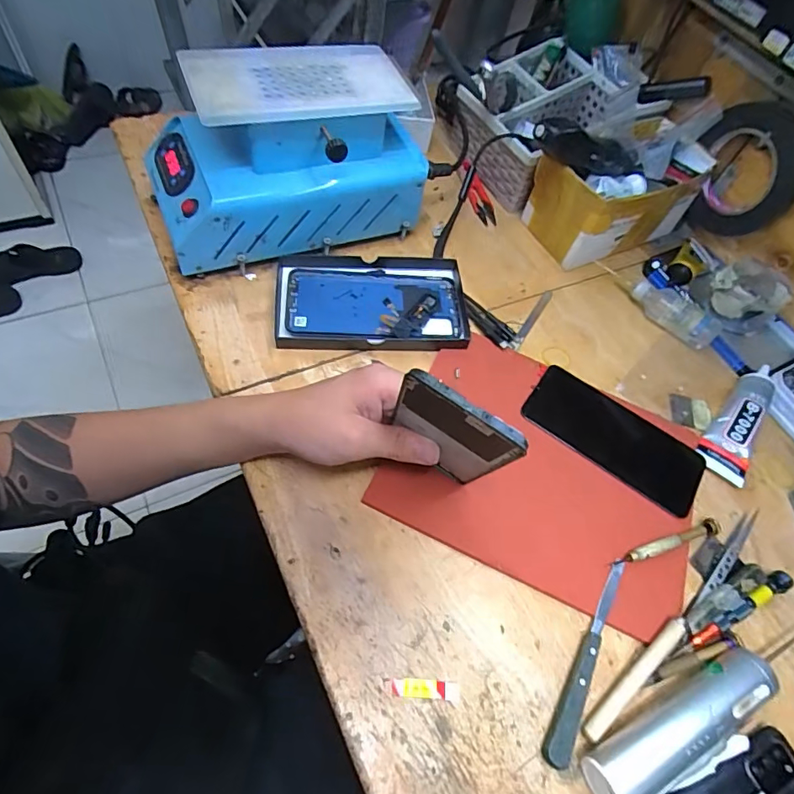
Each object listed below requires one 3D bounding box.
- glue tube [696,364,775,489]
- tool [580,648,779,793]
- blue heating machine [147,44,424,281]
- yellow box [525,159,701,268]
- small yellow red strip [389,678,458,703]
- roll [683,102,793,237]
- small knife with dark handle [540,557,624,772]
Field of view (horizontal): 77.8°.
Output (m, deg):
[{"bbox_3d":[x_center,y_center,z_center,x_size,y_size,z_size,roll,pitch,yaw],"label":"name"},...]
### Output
[{"bbox_3d":[0.322,0.021,0.457,0.042,0.022,0.132,37,61,13],"label":"glue tube"},{"bbox_3d":[0.186,0.210,0.312,0.146,0.025,0.036,-19,65,-20],"label":"tool"},{"bbox_3d":[-0.104,-0.227,0.475,0.251,0.139,0.133,-15,61,-17],"label":"blue heating machine"},{"bbox_3d":[0.245,-0.220,0.556,0.178,0.093,0.101,-20,63,-20],"label":"yellow box"},{"bbox_3d":[0.018,0.191,0.321,0.044,0.004,0.011,8,59,-5],"label":"small yellow red strip"},{"bbox_3d":[0.361,-0.229,0.519,0.108,0.131,0.034,43,62,16],"label":"roll"},{"bbox_3d":[0.133,0.176,0.338,0.016,0.011,0.143,30,59,9],"label":"small knife with dark handle"}]

